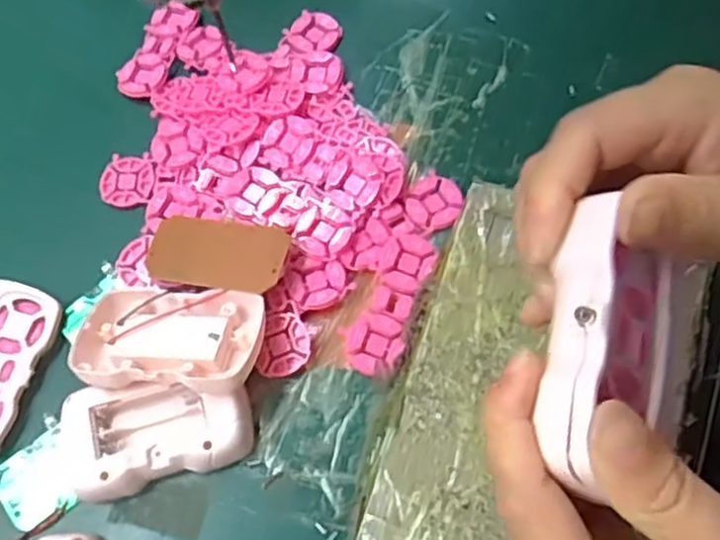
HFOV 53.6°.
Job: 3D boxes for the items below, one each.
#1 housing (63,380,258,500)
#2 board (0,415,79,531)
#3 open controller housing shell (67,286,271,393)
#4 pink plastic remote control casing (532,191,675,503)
[{"bbox_3d":[-0.094,0.078,0.336,0.085,0.022,0.048,-9,66,-1],"label":"housing"},{"bbox_3d":[-0.156,0.099,0.342,0.036,0.008,0.042,-26,67,-8],"label":"board"},{"bbox_3d":[-0.091,0.036,0.347,0.089,0.020,0.054,1,47,8],"label":"open controller housing shell"},{"bbox_3d":[0.070,0.021,0.200,0.036,0.024,0.078,15,68,10],"label":"pink plastic remote control casing"}]

